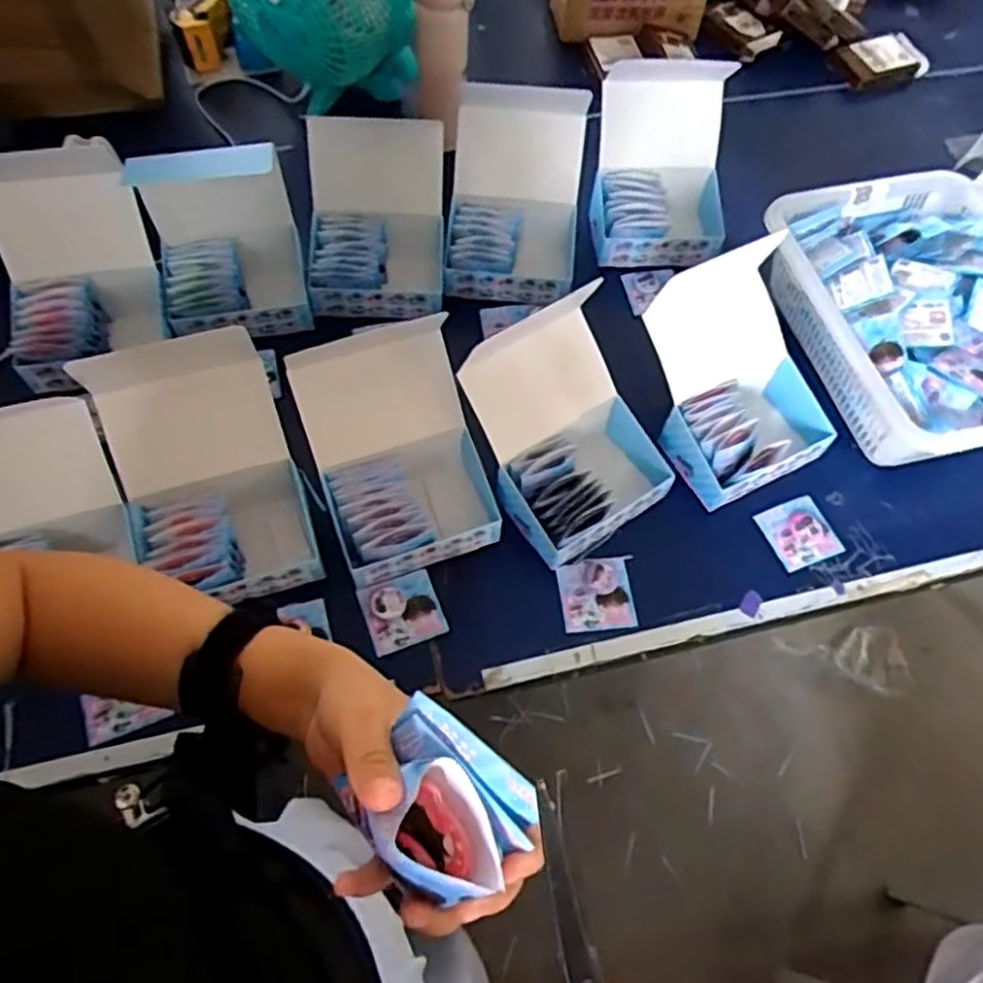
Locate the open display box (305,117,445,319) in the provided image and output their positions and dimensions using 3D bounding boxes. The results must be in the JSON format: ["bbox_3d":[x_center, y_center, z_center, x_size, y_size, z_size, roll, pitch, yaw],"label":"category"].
[{"bbox_3d":[-0.125,-0.287,0.776,0.146,0.174,0.110,1,63,-4],"label":"open display box"}]

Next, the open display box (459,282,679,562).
[{"bbox_3d":[0.073,-0.065,0.687,0.165,0.157,0.193,-32,70,-18],"label":"open display box"}]

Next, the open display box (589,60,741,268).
[{"bbox_3d":[0.208,-0.382,0.858,0.168,0.150,0.172,6,63,-1],"label":"open display box"}]

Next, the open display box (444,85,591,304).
[{"bbox_3d":[0.026,-0.324,0.820,0.151,0.160,0.147,9,63,0],"label":"open display box"}]

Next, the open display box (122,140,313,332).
[{"bbox_3d":[-0.284,-0.255,0.783,0.145,0.173,0.128,-11,64,-10],"label":"open display box"}]

